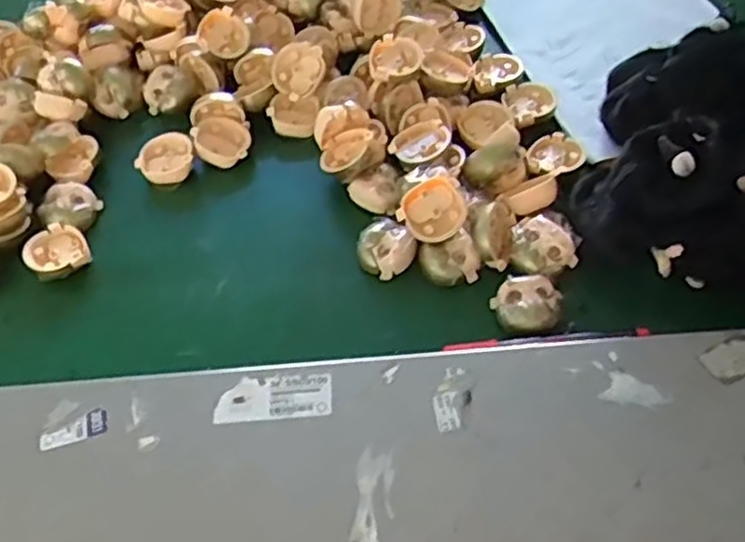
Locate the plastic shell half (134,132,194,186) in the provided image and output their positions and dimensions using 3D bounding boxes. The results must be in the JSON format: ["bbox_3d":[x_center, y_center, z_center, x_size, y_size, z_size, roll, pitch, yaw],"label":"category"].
[{"bbox_3d":[-0.185,-0.101,0.653,0.048,0.025,0.041,10,55,13],"label":"plastic shell half"}]

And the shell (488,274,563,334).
[{"bbox_3d":[0.113,0.024,0.538,0.049,0.024,0.039,5,55,8],"label":"shell"}]

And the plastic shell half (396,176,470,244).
[{"bbox_3d":[0.048,-0.048,0.565,0.049,0.014,0.047,-40,86,5],"label":"plastic shell half"}]

